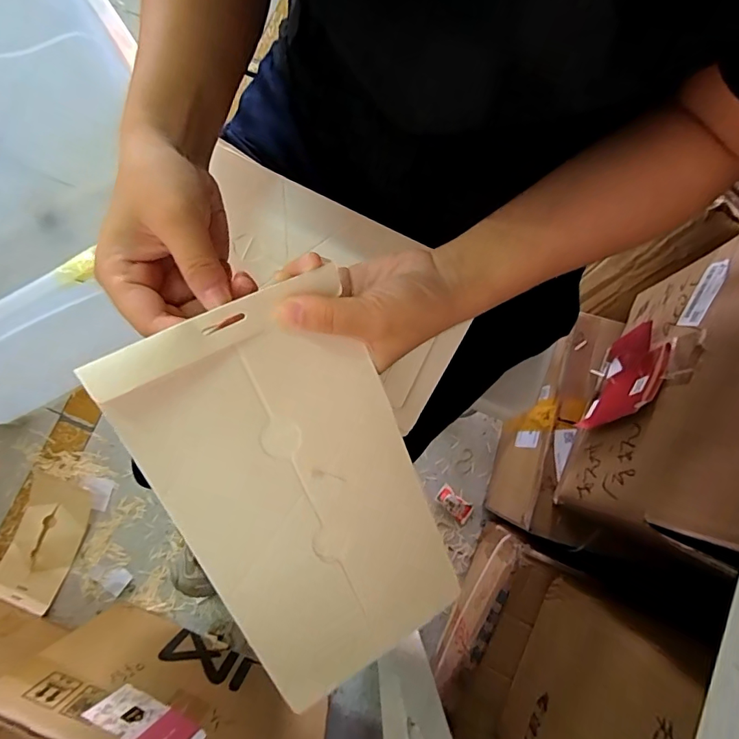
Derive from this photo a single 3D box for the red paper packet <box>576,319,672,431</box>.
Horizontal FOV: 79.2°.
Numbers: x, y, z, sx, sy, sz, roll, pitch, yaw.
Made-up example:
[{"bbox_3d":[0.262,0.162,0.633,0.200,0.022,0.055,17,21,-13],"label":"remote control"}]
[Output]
[{"bbox_3d":[0.329,0.007,0.565,0.015,0.149,0.143,29,81,5],"label":"red paper packet"}]

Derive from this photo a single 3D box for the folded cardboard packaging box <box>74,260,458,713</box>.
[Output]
[{"bbox_3d":[-0.033,0.075,0.243,0.129,0.014,0.228,-28,109,-16],"label":"folded cardboard packaging box"}]

